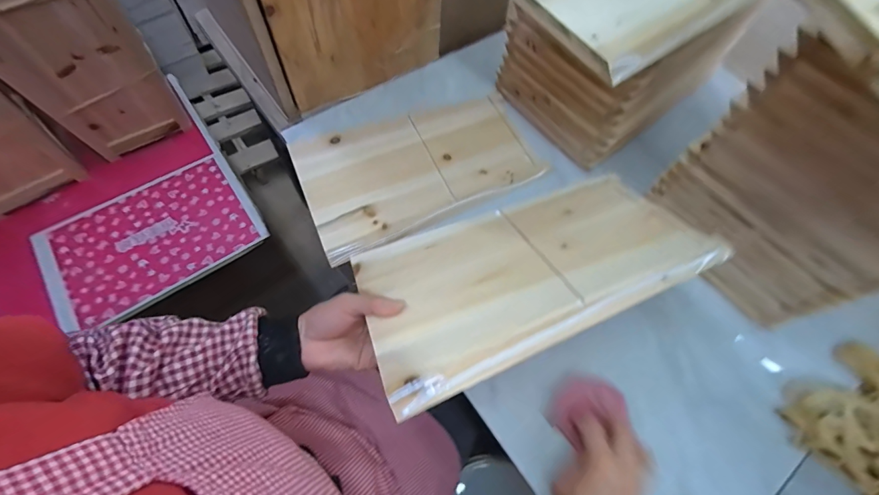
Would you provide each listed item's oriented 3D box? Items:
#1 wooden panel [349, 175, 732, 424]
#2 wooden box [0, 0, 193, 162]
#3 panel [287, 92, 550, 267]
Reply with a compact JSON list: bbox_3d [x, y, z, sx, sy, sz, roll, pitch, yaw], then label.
[{"bbox_3d":[0.090,0.013,0.432,0.358,0.015,0.207,-23,43,-11],"label":"wooden panel"},{"bbox_3d":[-0.719,-0.386,0.785,0.236,0.407,0.189,-26,68,-15],"label":"wooden box"},{"bbox_3d":[-0.029,-0.131,0.604,0.355,0.014,0.217,-20,67,-12],"label":"panel"}]

